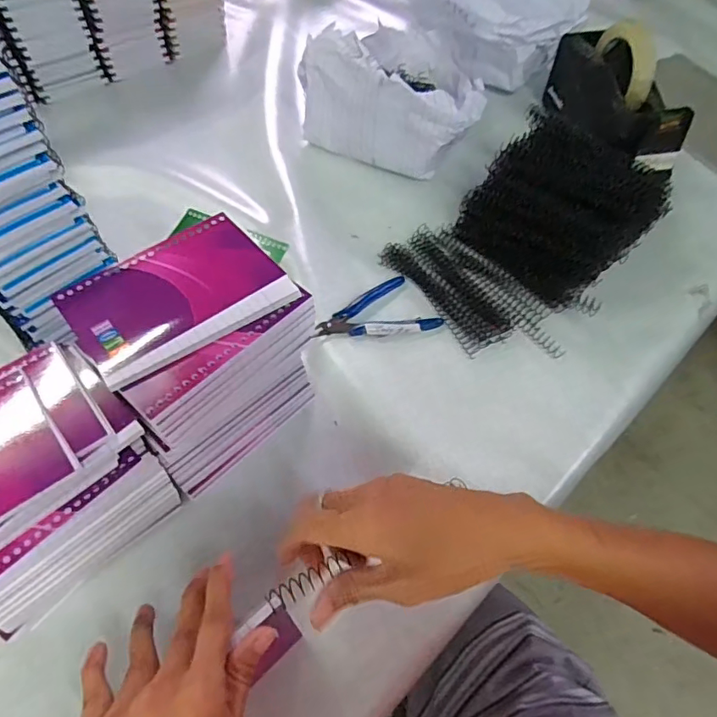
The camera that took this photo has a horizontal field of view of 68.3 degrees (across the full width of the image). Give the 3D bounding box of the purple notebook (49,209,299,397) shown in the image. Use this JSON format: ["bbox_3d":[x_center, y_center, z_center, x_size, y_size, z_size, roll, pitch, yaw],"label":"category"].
[{"bbox_3d":[-0.120,-0.043,0.348,0.128,0.007,0.094,-32,62,-22],"label":"purple notebook"}]

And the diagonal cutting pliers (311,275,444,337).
[{"bbox_3d":[0.017,-0.038,0.500,0.111,0.013,0.072,-30,61,-20],"label":"diagonal cutting pliers"}]

